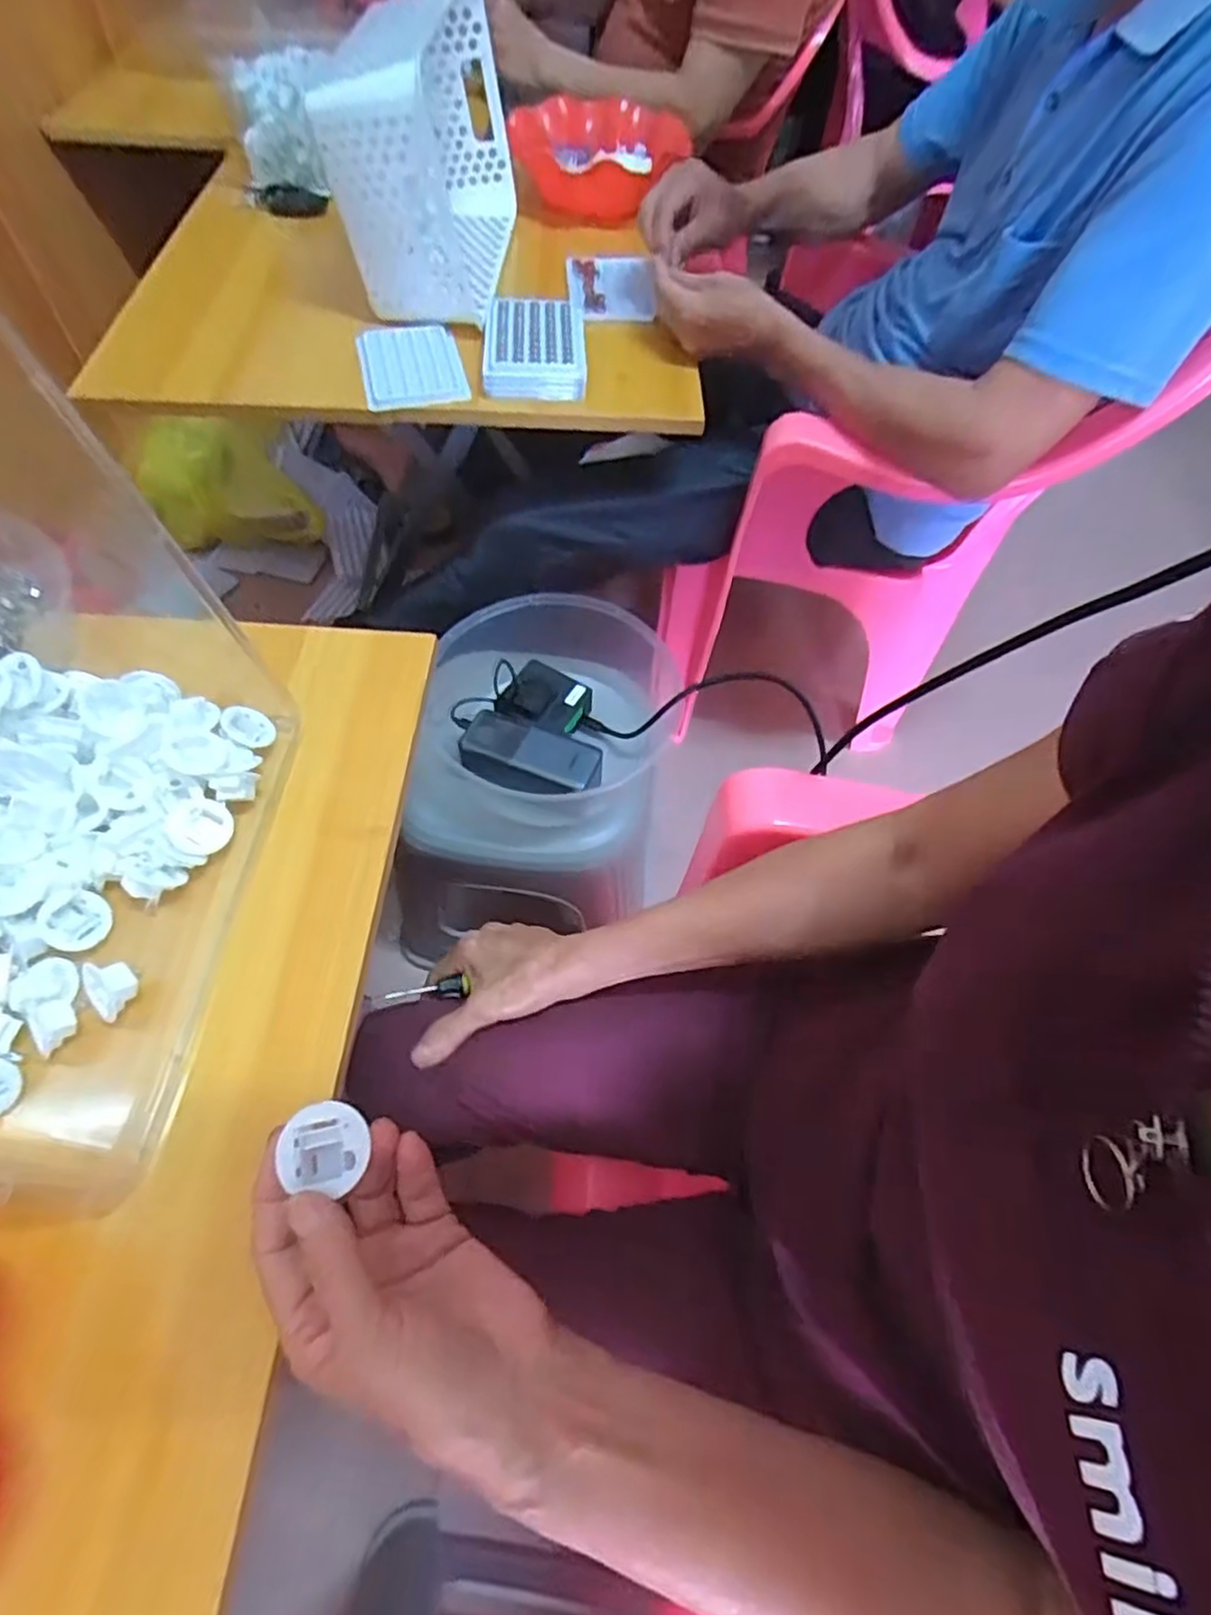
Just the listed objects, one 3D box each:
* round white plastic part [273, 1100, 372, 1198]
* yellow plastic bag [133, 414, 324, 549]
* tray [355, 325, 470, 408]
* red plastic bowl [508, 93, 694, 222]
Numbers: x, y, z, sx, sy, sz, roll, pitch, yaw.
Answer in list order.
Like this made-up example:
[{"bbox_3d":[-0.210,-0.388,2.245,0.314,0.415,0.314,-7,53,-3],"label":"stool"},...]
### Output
[{"bbox_3d":[-0.103,0.125,0.264,0.029,0.008,0.028,1,59,-2],"label":"round white plastic part"},{"bbox_3d":[-0.639,-0.531,1.209,0.291,0.174,0.102,-5,60,-6],"label":"yellow plastic bag"},{"bbox_3d":[-0.191,-0.436,0.701,0.096,0.009,0.128,-12,61,-10],"label":"tray"},{"bbox_3d":[-0.003,-0.813,0.904,0.203,0.078,0.248,14,60,5],"label":"red plastic bowl"}]

